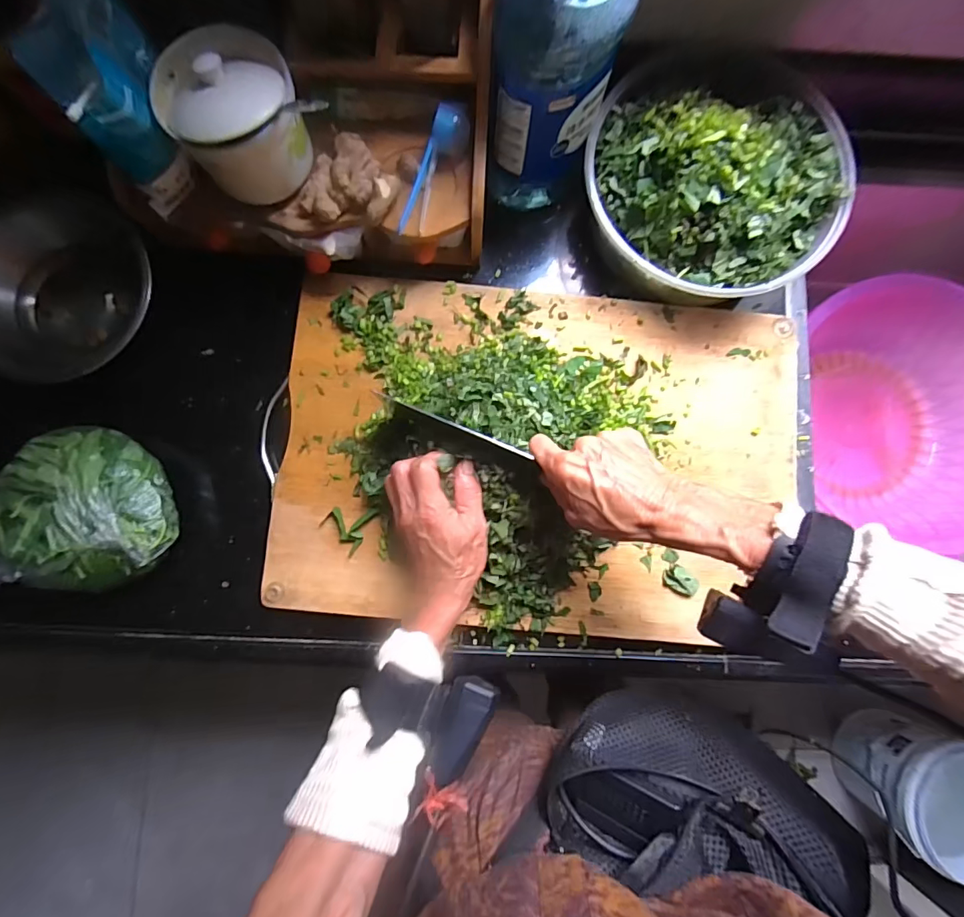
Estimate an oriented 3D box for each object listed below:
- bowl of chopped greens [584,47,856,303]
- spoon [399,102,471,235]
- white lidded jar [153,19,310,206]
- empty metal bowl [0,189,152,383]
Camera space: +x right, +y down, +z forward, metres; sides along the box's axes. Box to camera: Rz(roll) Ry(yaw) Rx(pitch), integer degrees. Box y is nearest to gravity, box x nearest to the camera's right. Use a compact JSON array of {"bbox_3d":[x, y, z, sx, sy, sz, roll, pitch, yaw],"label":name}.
[{"bbox_3d":[0.213,-0.257,0.441,0.229,0.097,0.215,0,84,-2],"label":"bowl of chopped greens"},{"bbox_3d":[-0.043,-0.250,0.407,0.025,0.030,0.113,26,84,1],"label":"spoon"},{"bbox_3d":[-0.192,-0.270,0.374,0.093,0.084,0.097,0,84,-2],"label":"white lidded jar"},{"bbox_3d":[-0.403,-0.162,0.460,0.148,0.045,0.172,41,84,2],"label":"empty metal bowl"}]

